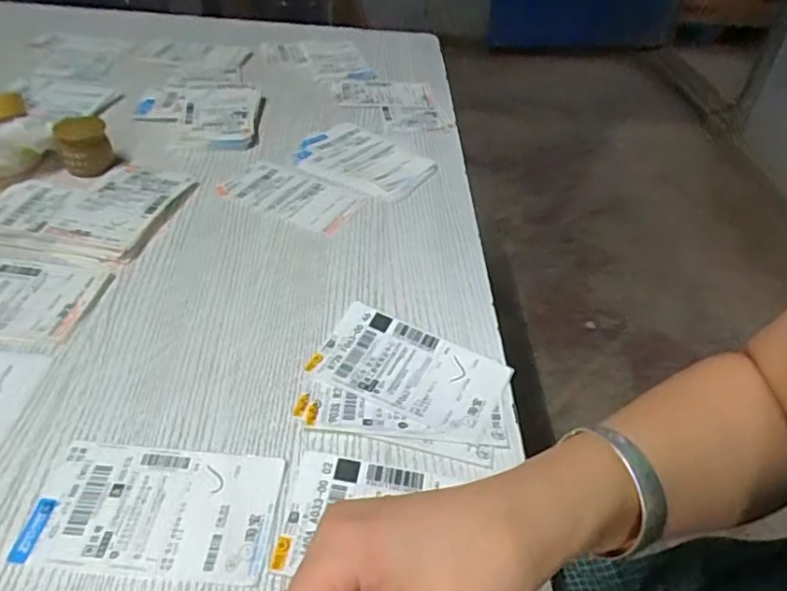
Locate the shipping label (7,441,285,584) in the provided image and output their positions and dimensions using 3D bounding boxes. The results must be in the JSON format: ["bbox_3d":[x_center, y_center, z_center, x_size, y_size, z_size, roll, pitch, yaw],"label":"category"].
[{"bbox_3d":[-0.132,0.116,0.336,0.131,0.004,0.075,6,41,-1],"label":"shipping label"}]

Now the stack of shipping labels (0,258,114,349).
[{"bbox_3d":[-0.290,0.003,0.446,0.130,0.005,0.086,7,41,1],"label":"stack of shipping labels"}]

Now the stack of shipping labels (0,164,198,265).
[{"bbox_3d":[-0.270,-0.082,0.536,0.140,0.012,0.131,12,41,7],"label":"stack of shipping labels"}]

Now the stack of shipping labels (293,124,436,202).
[{"bbox_3d":[-0.032,-0.142,0.637,0.137,0.006,0.104,25,44,21],"label":"stack of shipping labels"}]

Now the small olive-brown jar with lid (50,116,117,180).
[{"bbox_3d":[-0.295,-0.142,0.576,0.043,0.044,0.040,4,41,-3],"label":"small olive-brown jar with lid"}]

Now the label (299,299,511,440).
[{"bbox_3d":[0.011,0.051,0.427,0.132,0.005,0.074,21,47,16],"label":"label"}]

